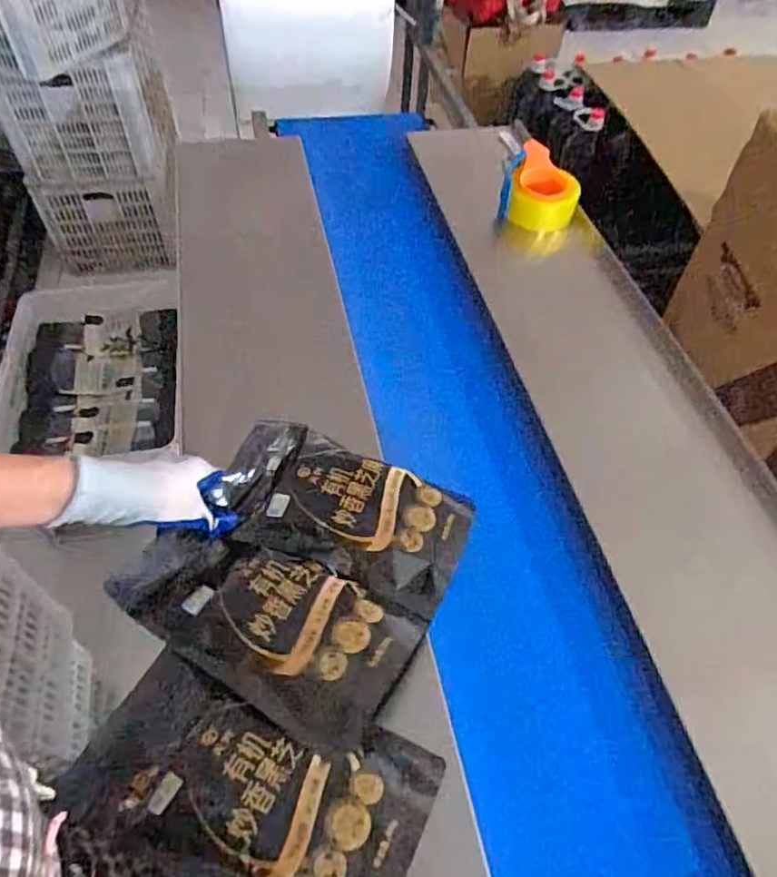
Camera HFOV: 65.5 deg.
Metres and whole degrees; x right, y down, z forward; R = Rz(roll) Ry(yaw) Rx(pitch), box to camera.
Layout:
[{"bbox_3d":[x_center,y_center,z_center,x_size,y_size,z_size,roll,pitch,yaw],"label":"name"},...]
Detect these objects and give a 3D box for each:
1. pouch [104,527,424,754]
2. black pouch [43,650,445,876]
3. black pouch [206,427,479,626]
[{"bbox_3d":[-0.113,0.155,0.523,0.258,0.039,0.129,19,55,12],"label":"pouch"},{"bbox_3d":[-0.104,0.262,0.458,0.257,0.036,0.147,20,55,12],"label":"black pouch"},{"bbox_3d":[-0.044,0.064,0.597,0.239,0.032,0.141,19,55,12],"label":"black pouch"}]

